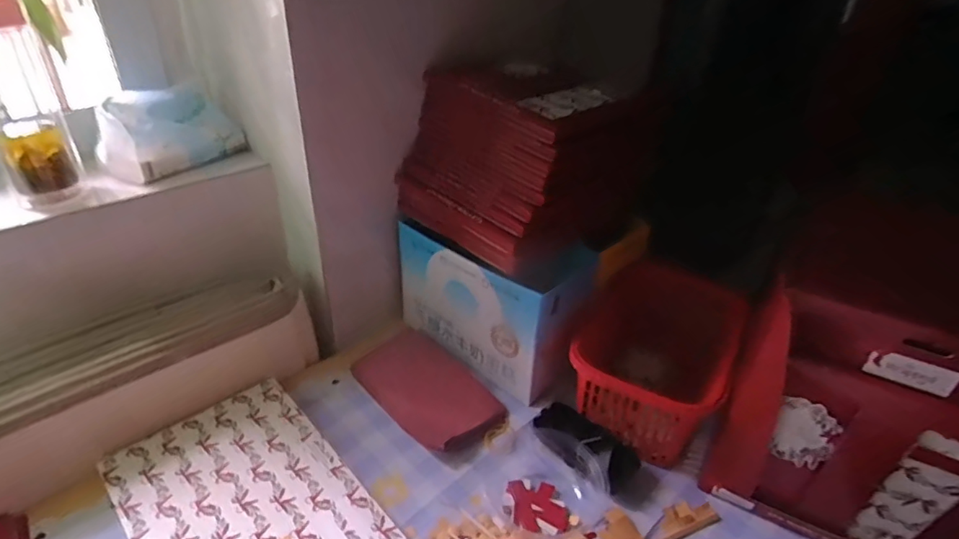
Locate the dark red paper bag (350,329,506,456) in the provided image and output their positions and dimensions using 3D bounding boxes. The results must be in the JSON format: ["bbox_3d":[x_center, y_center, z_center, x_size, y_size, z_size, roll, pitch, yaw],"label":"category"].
[{"bbox_3d":[-0.065,0.141,0.653,0.107,0.011,0.194,-25,42,-36],"label":"dark red paper bag"}]

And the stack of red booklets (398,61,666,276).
[{"bbox_3d":[0.036,-0.131,0.632,0.190,0.146,0.206,-24,41,-35],"label":"stack of red booklets"}]

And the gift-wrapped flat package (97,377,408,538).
[{"bbox_3d":[-0.217,0.220,0.506,0.177,0.018,0.263,-26,42,-37],"label":"gift-wrapped flat package"}]

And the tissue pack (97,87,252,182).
[{"bbox_3d":[-0.350,-0.160,0.614,0.080,0.075,0.141,19,36,24],"label":"tissue pack"}]

